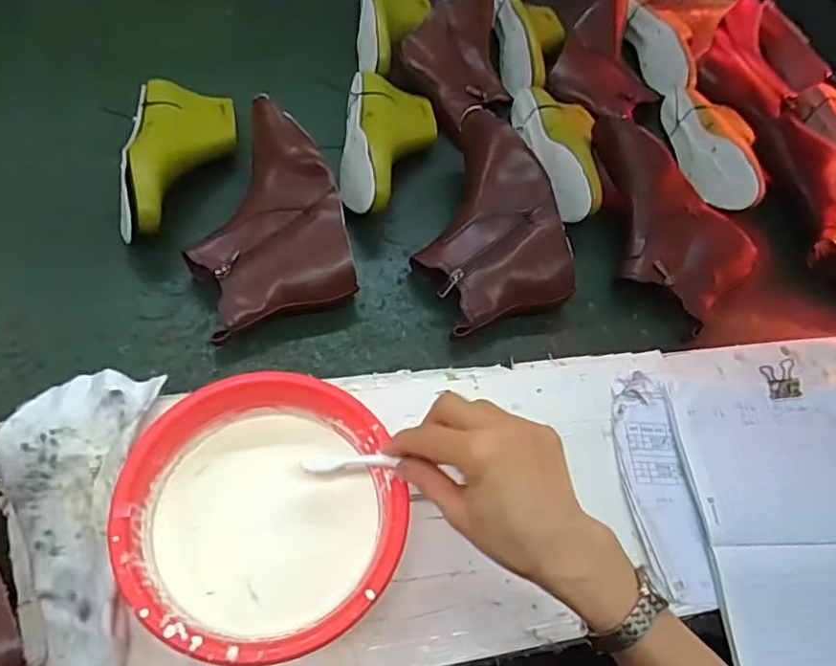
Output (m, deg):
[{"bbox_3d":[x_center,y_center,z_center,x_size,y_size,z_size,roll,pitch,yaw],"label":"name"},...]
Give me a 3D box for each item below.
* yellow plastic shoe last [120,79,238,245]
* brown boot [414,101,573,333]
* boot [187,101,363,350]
[{"bbox_3d":[-0.264,-0.200,0.646,0.114,0.066,0.237,-3,59,-11],"label":"yellow plastic shoe last"},{"bbox_3d":[0.068,-0.132,0.642,0.159,0.062,0.236,-21,64,-16],"label":"brown boot"},{"bbox_3d":[-0.166,-0.127,0.615,0.156,0.066,0.241,-16,62,-19],"label":"boot"}]

